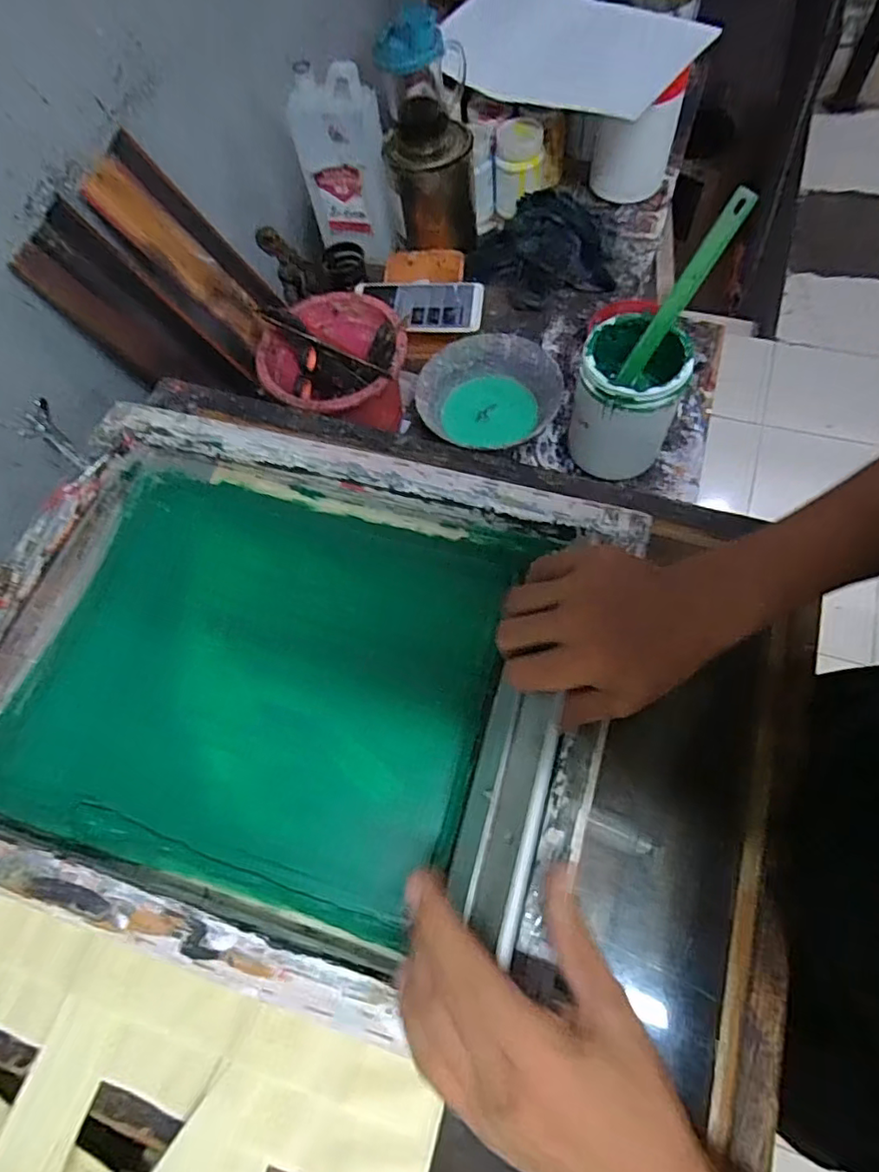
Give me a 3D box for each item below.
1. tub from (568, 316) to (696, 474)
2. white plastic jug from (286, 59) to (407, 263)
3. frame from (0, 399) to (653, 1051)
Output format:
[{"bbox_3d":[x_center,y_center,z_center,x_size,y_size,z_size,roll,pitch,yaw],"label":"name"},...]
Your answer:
[{"bbox_3d":[0.185,-0.186,0.596,0.094,0.148,0.092,-1,67,2],"label":"tub"},{"bbox_3d":[-0.110,-0.528,0.744,0.122,0.221,0.072,6,67,16],"label":"white plastic jug"},{"bbox_3d":[-0.109,0.056,0.412,0.425,0.049,0.344,14,68,9],"label":"frame"}]

